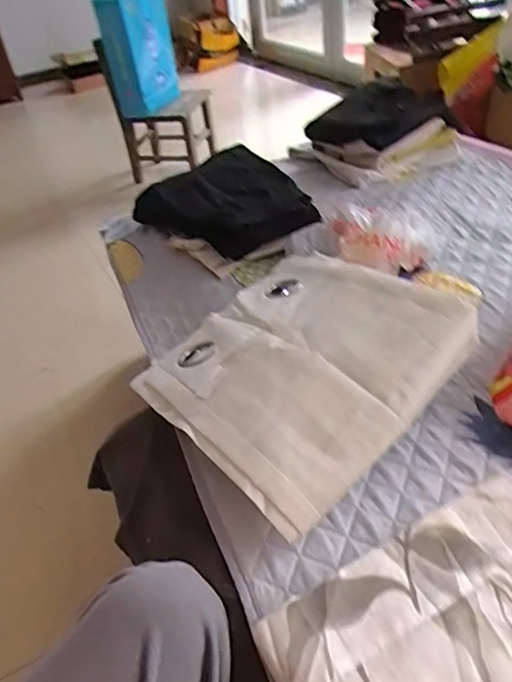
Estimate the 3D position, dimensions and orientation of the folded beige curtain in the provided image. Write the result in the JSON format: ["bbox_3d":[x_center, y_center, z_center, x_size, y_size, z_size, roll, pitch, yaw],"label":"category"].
[{"bbox_3d":[0.045,0.017,0.679,0.327,0.128,0.351,-30,45,-24],"label":"folded beige curtain"}]

